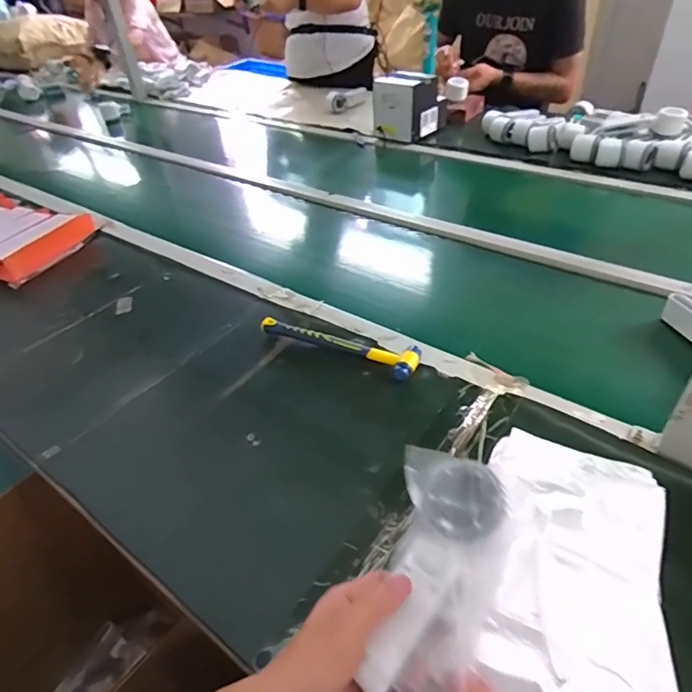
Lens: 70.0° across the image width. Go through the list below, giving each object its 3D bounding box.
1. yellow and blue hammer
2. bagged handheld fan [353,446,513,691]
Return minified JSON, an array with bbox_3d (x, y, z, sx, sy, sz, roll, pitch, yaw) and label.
[{"bbox_3d":[-0.009,-0.010,0.717,0.241,0.022,0.059,17,48,25],"label":"yellow and blue hammer"},{"bbox_3d":[0.064,0.157,0.349,0.086,0.043,0.170,8,63,17],"label":"bagged handheld fan"}]

